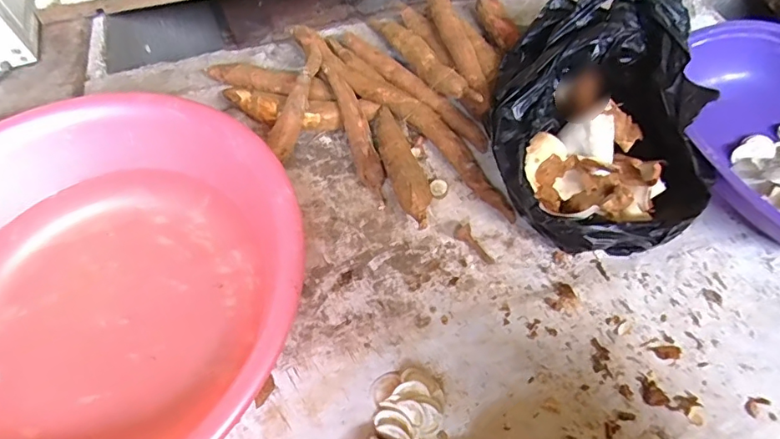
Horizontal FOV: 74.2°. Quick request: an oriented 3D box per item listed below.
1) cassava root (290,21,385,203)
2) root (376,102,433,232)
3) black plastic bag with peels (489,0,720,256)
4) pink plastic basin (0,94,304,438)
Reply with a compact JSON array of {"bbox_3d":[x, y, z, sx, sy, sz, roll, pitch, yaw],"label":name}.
[{"bbox_3d":[-0.060,-0.148,0.633,0.035,0.051,0.275,-22,60,-8],"label":"cassava root"},{"bbox_3d":[0.014,-0.065,0.584,0.040,0.040,0.168,-15,59,-4],"label":"root"},{"bbox_3d":[0.216,-0.099,0.543,0.202,0.106,0.276,5,60,8],"label":"black plastic bag with peels"},{"bbox_3d":[-0.280,0.074,0.473,0.401,0.111,0.376,-2,59,4],"label":"pink plastic basin"}]

